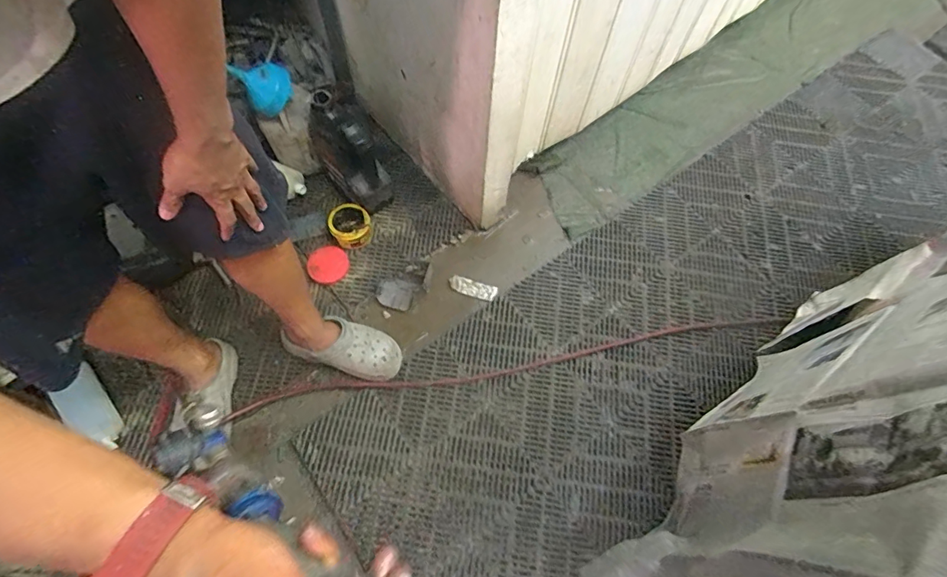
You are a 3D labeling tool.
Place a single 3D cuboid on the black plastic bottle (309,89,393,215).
[{"bbox_3d":[-0.310,-0.330,1.155,0.134,0.319,0.203,-32,71,-15],"label":"black plastic bottle"}]

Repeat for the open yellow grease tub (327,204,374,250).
[{"bbox_3d":[-0.324,-0.163,1.203,0.103,0.062,0.120,-39,73,-17],"label":"open yellow grease tub"}]

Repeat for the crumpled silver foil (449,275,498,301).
[{"bbox_3d":[-0.002,-0.001,1.199,0.123,0.010,0.043,18,66,6],"label":"crumpled silver foil"}]

